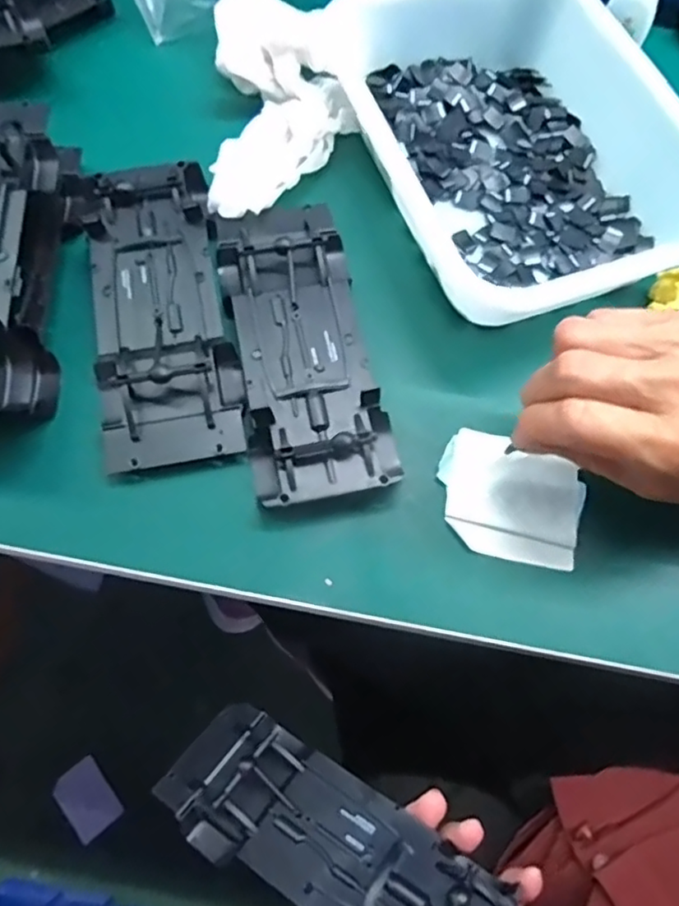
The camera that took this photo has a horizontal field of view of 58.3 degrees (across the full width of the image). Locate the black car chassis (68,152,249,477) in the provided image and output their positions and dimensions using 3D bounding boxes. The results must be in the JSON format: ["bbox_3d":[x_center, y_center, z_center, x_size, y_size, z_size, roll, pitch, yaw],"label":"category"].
[{"bbox_3d":[-0.106,-0.084,0.352,0.079,0.031,0.193,-12,68,-8],"label":"black car chassis"}]

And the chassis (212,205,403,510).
[{"bbox_3d":[-0.020,-0.061,0.346,0.076,0.029,0.183,-10,68,-7],"label":"chassis"}]

